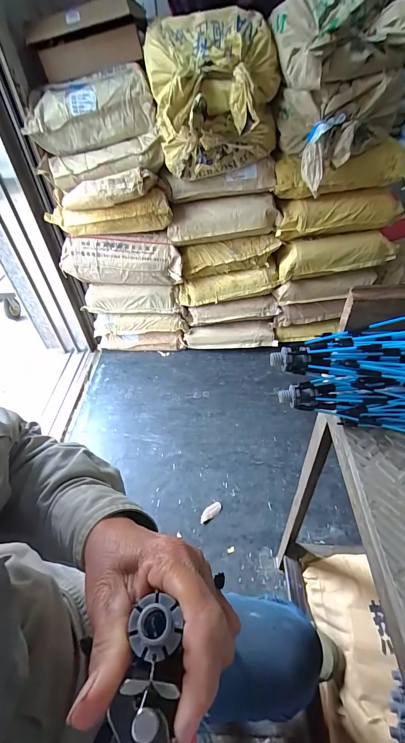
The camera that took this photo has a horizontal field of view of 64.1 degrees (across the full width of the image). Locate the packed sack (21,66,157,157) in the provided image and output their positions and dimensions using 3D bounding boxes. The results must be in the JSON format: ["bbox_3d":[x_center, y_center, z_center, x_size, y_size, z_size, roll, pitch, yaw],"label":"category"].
[{"bbox_3d":[-0.352,-0.800,1.016,0.402,0.170,0.145,-6,45,0],"label":"packed sack"}]

